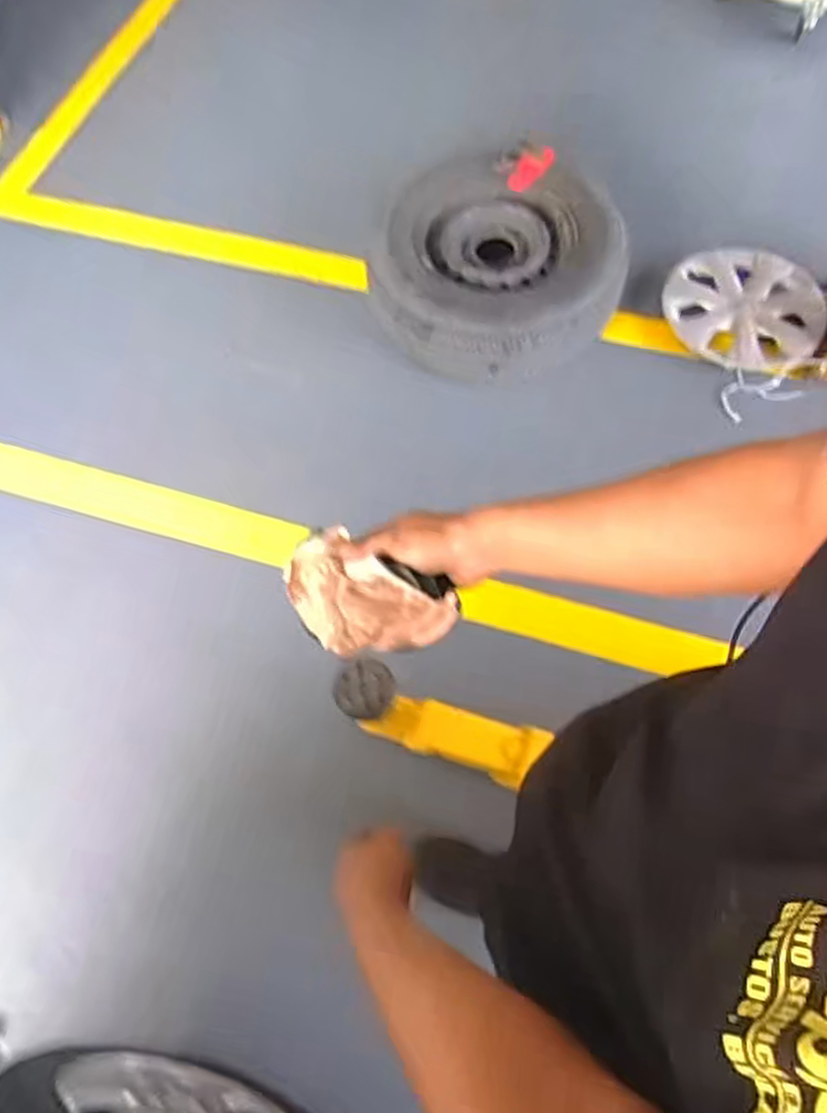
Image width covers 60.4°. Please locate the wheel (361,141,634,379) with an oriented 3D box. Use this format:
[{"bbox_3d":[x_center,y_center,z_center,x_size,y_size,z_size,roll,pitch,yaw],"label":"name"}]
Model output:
[{"bbox_3d":[0.199,-0.753,1.794,0.615,0.266,0.530,-2,65,1],"label":"wheel"}]

